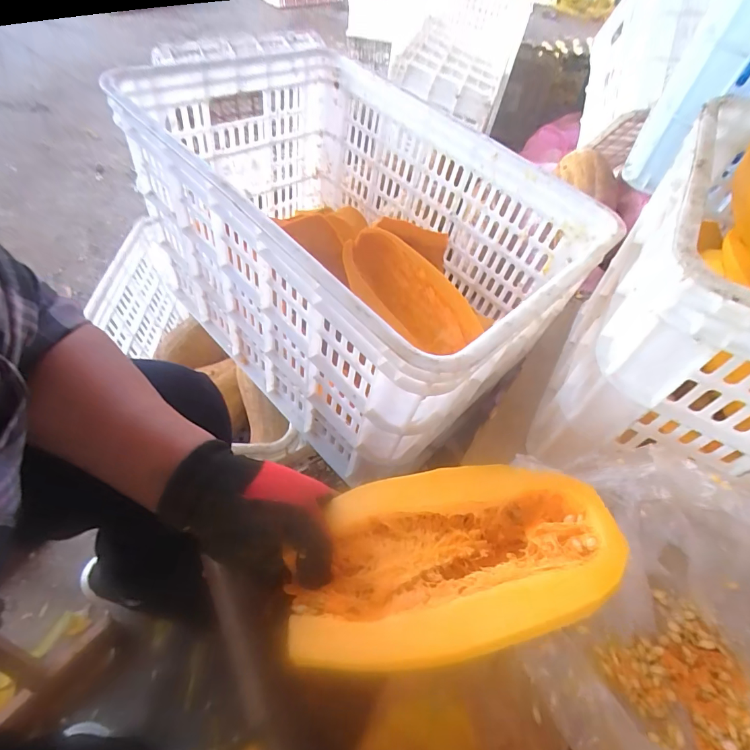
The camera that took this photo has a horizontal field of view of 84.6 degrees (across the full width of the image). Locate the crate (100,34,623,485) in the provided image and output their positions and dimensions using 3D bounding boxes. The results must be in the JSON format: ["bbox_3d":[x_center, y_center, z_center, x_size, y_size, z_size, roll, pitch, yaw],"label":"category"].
[{"bbox_3d":[-0.031,-0.184,0.554,0.540,0.272,0.380,40,61,22],"label":"crate"}]

